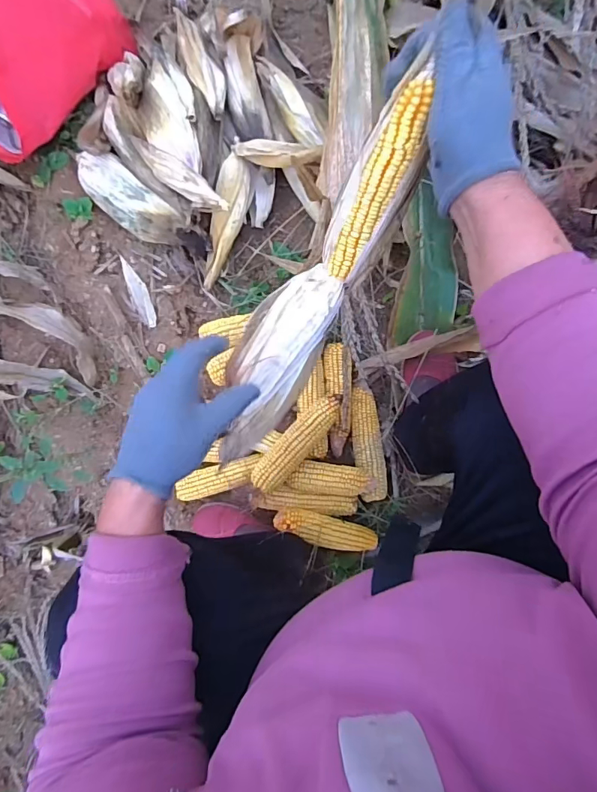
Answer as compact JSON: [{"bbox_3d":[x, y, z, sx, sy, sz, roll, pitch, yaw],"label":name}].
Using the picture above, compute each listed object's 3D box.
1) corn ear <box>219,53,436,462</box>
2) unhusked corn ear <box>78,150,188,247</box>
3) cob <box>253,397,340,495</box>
[{"bbox_3d":[0.009,-0.103,0.458,0.081,0.088,0.391,34,121,5],"label":"corn ear"},{"bbox_3d":[-0.268,-0.308,0.715,0.194,0.055,0.077,42,97,4],"label":"unhusked corn ear"},{"bbox_3d":[-0.002,0.070,0.679,0.050,0.041,0.170,42,97,4],"label":"cob"}]

